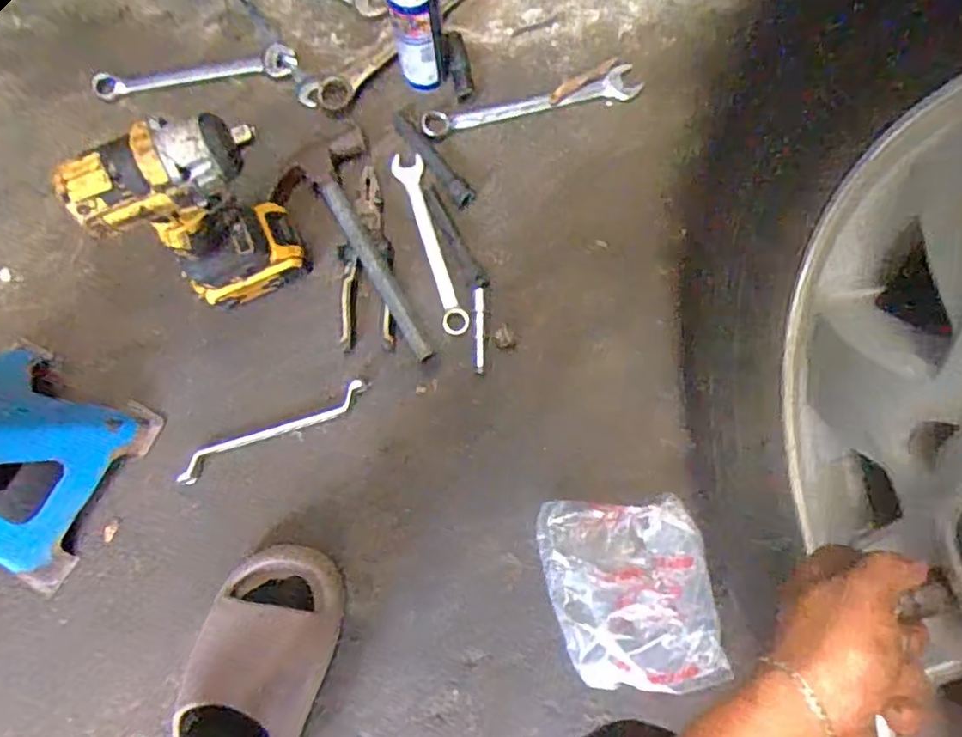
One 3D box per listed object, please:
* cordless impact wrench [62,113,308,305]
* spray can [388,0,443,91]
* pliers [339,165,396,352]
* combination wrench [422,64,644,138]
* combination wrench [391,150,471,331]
[{"bbox_3d":[-0.240,-0.135,0.562,0.134,0.232,0.072,-33,81,-5],"label":"cordless impact wrench"},{"bbox_3d":[-0.065,-0.346,0.651,0.047,0.159,0.041,-11,79,-1],"label":"spray can"},{"bbox_3d":[-0.123,-0.122,0.675,0.057,0.017,0.203,-3,79,0],"label":"pliers"},{"bbox_3d":[0.058,-0.302,0.717,0.251,0.008,0.040,-15,80,-2],"label":"combination wrench"},{"bbox_3d":[-0.056,-0.139,0.691,0.032,0.009,0.216,-16,80,-2],"label":"combination wrench"}]

